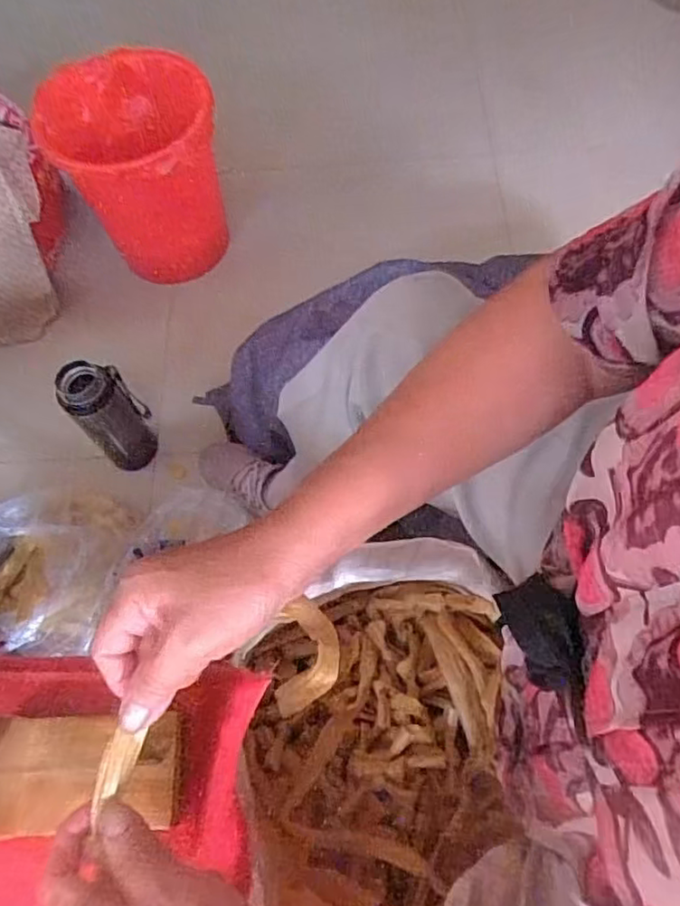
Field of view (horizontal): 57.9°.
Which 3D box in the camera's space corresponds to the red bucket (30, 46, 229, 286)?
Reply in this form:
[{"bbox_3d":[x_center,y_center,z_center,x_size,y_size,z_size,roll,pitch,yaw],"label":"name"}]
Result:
[{"bbox_3d":[-0.305,-0.421,0.978,0.227,0.299,0.227,-1,65,3],"label":"red bucket"}]

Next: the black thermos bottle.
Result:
[{"bbox_3d":[-0.304,-0.047,0.831,0.083,0.185,0.066,-43,70,-15],"label":"black thermos bottle"}]

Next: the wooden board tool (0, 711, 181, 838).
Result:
[{"bbox_3d":[-0.146,0.169,0.323,0.102,0.073,0.058,-2,65,3],"label":"wooden board tool"}]

